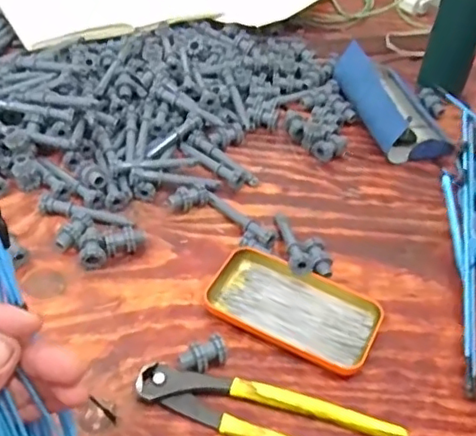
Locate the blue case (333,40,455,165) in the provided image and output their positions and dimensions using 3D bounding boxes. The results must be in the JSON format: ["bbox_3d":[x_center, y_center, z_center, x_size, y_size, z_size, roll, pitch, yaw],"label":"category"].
[{"bbox_3d":[0.187,-0.138,0.712,0.100,0.053,0.167,-12,49,-15],"label":"blue case"}]

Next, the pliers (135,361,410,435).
[{"bbox_3d":[0.022,0.151,0.449,0.200,0.016,0.048,13,47,8],"label":"pliers"}]

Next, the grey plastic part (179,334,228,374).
[{"bbox_3d":[-0.026,0.111,0.478,0.042,0.021,0.019,-26,54,-26],"label":"grey plastic part"}]

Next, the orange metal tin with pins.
[{"bbox_3d":[0.048,0.076,0.516,0.142,0.019,0.075,22,49,16],"label":"orange metal tin with pins"}]

